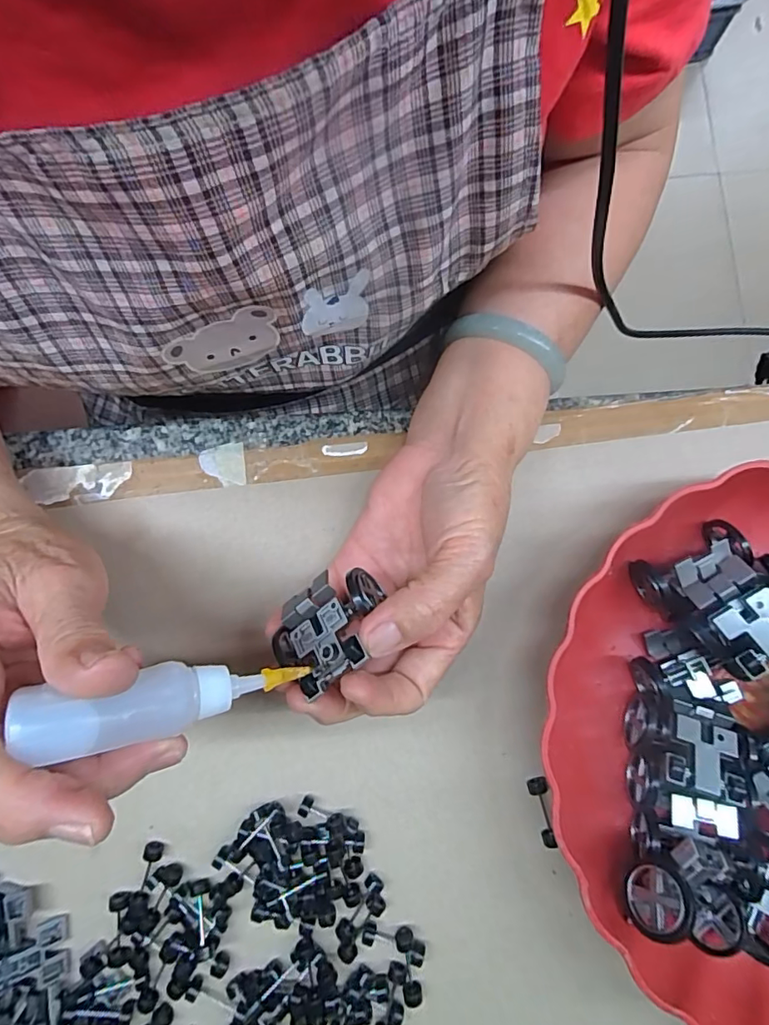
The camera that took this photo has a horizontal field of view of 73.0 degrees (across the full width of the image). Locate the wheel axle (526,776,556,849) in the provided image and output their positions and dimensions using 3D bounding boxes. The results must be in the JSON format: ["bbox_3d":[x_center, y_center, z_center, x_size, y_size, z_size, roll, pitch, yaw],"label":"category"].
[{"bbox_3d":[0.076,0.146,0.254,0.009,0.007,0.032,-7,81,1],"label":"wheel axle"}]

